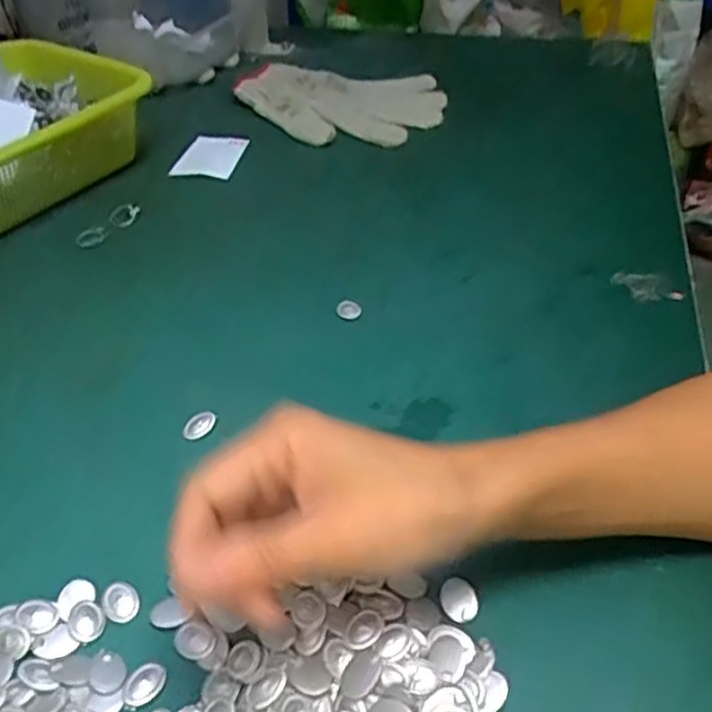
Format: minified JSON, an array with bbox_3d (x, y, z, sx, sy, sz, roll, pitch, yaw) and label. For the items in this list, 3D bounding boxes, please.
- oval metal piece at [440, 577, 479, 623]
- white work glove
[{"bbox_3d":[0.045,0.106,0.310,0.016,0.005,0.018,5,42,7],"label":"oval metal piece"},{"bbox_3d":[-0.017,-0.252,0.701,0.202,0.019,0.146,4,42,6],"label":"white work glove"}]

